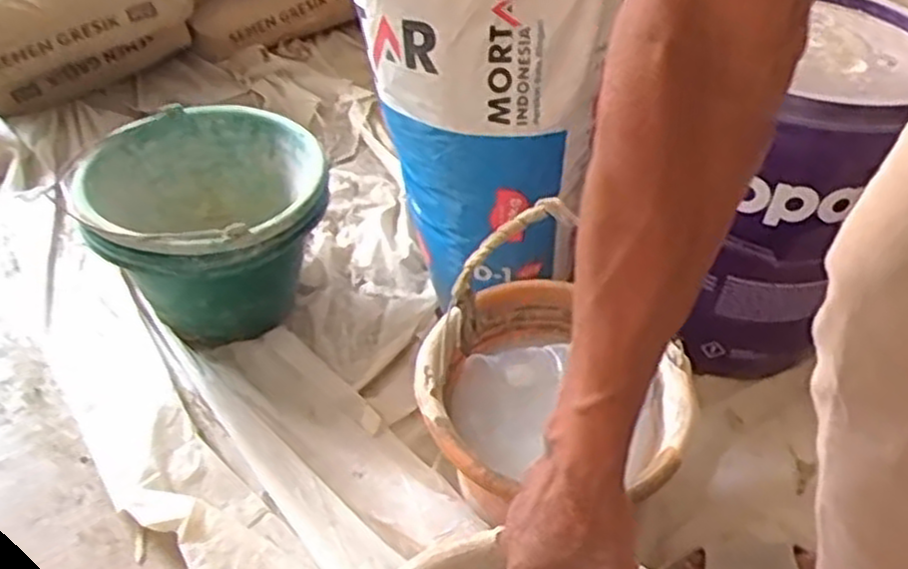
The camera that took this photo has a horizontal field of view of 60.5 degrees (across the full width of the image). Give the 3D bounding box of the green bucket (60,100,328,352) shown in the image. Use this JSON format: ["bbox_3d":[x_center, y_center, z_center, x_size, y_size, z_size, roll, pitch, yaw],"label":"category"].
[{"bbox_3d":[-0.287,-0.060,0.937,0.262,0.216,0.280,0,43,0],"label":"green bucket"}]

